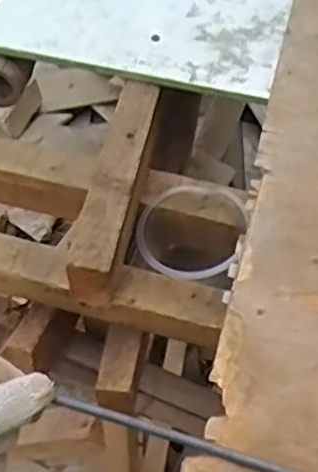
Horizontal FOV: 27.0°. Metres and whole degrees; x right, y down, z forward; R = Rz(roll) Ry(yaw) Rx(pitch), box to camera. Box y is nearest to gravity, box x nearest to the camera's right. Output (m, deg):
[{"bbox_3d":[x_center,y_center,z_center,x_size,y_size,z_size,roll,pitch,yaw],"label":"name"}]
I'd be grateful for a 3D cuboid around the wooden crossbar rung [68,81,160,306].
[{"bbox_3d":[-0.036,-0.041,0.545,0.042,0.052,0.196,9,56,8],"label":"wooden crossbar rung"}]

